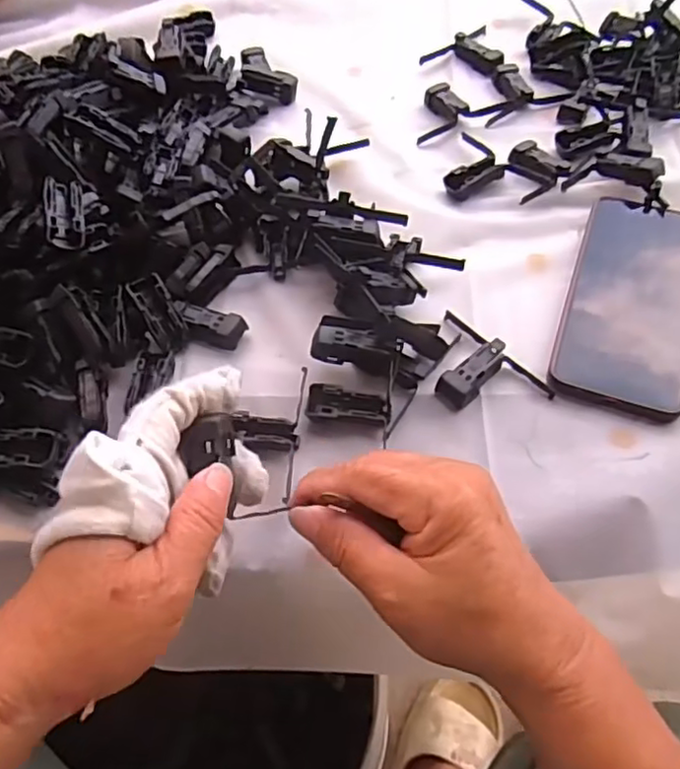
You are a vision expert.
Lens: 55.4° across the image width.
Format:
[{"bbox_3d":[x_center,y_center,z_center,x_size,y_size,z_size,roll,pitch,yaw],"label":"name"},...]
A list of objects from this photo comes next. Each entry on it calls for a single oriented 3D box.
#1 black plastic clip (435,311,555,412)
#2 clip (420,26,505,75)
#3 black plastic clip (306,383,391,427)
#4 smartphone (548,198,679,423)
[{"bbox_3d":[0.081,-0.009,0.387,0.051,0.013,0.080,-38,67,-22],"label":"black plastic clip"},{"bbox_3d":[0.111,-0.283,0.553,0.073,0.011,0.053,-27,63,-17],"label":"clip"},{"bbox_3d":[0.005,0.013,0.375,0.048,0.012,0.019,12,59,5],"label":"black plastic clip"},{"bbox_3d":[0.189,-0.057,0.418,0.079,0.013,0.168,18,61,12],"label":"smartphone"}]

